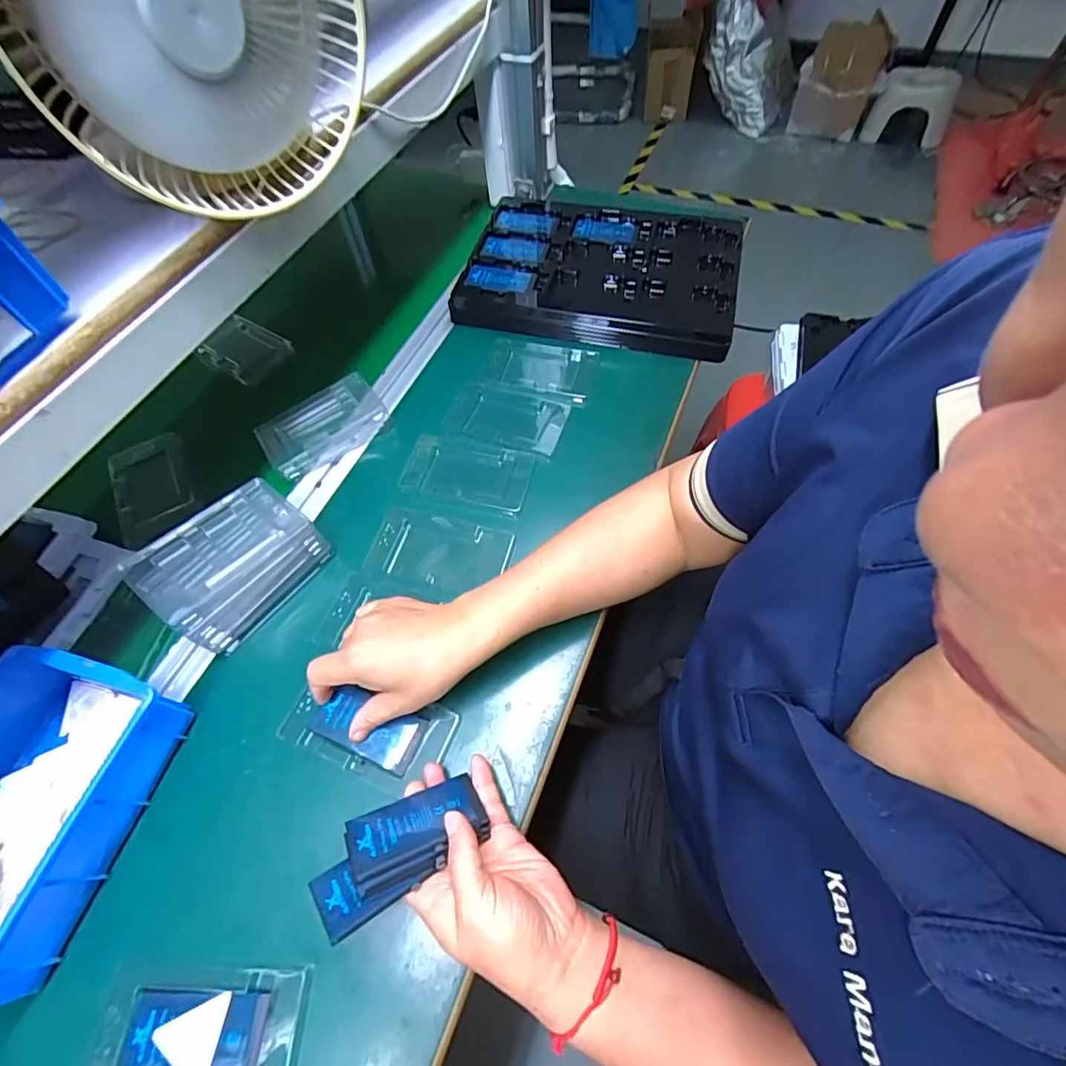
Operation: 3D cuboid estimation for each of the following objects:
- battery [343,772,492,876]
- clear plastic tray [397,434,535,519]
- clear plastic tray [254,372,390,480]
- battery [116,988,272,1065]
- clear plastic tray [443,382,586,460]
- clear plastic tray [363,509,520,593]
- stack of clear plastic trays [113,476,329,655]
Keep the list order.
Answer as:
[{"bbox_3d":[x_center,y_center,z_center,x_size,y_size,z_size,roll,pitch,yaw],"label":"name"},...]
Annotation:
[{"bbox_3d":[-0.077,0.190,0.339,0.083,0.007,0.045,-13,27,-25],"label":"battery"},{"bbox_3d":[-0.067,-0.062,0.523,0.126,0.009,0.077,13,62,6],"label":"clear plastic tray"},{"bbox_3d":[-0.225,-0.118,0.544,0.126,0.026,0.079,-30,66,-16],"label":"clear plastic tray"},{"bbox_3d":[-0.211,0.312,0.316,0.084,0.006,0.043,1,61,0],"label":"battery"},{"bbox_3d":[-0.025,-0.129,0.559,0.135,0.014,0.089,16,62,8],"label":"clear plastic tray"},{"bbox_3d":[-0.088,0.019,0.481,0.127,0.013,0.075,11,61,5],"label":"clear plastic tray"},{"bbox_3d":[-0.256,0.026,0.440,0.089,0.058,0.131,35,66,17],"label":"stack of clear plastic trays"}]

